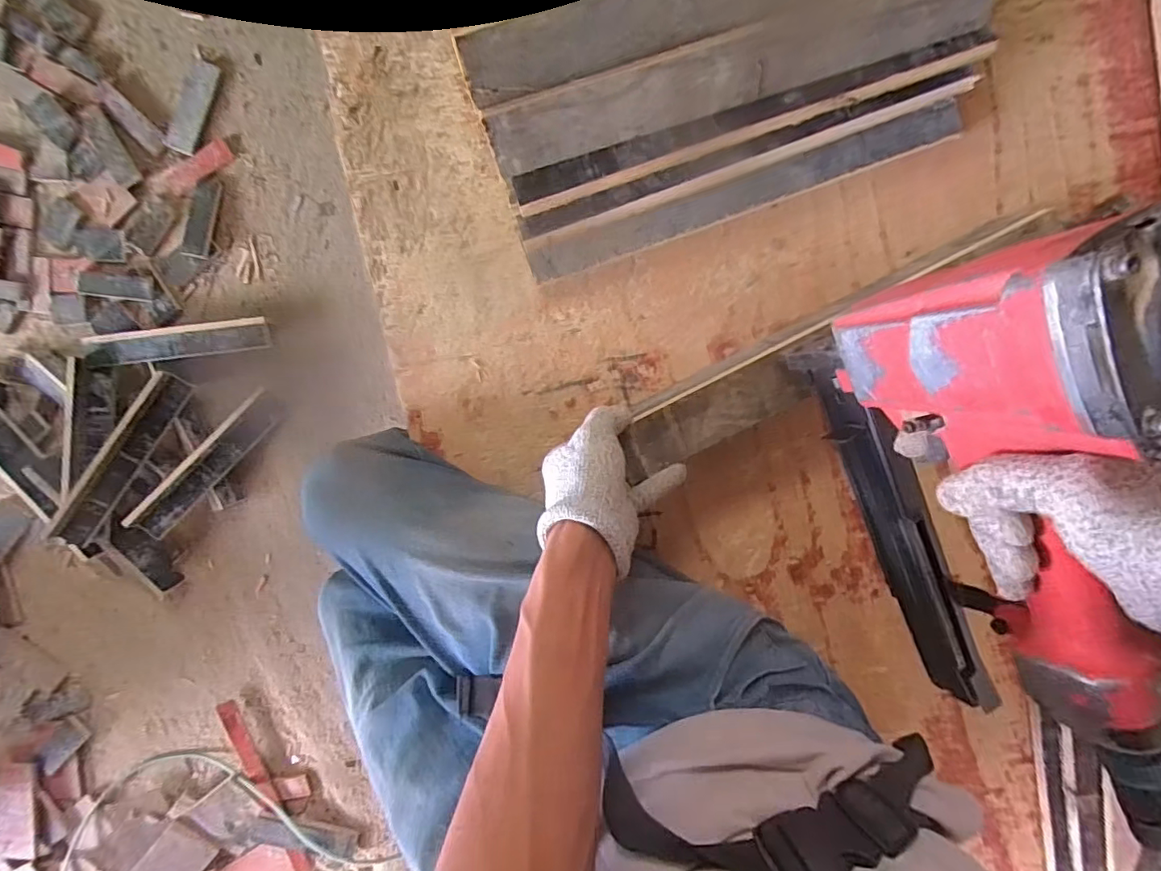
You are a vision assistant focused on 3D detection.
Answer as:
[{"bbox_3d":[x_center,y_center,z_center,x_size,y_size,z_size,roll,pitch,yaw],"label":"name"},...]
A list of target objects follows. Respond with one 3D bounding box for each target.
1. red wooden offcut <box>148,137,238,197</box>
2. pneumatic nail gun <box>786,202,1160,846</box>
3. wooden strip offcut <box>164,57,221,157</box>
[{"bbox_3d":[-0.783,-0.534,1.089,0.176,0.018,0.053,-31,93,3],"label":"red wooden offcut"},{"bbox_3d":[0.249,0.058,0.295,0.084,0.231,0.318,-27,93,3],"label":"pneumatic nail gun"},{"bbox_3d":[-0.766,-0.649,1.062,0.055,0.008,0.180,22,94,-1],"label":"wooden strip offcut"}]

